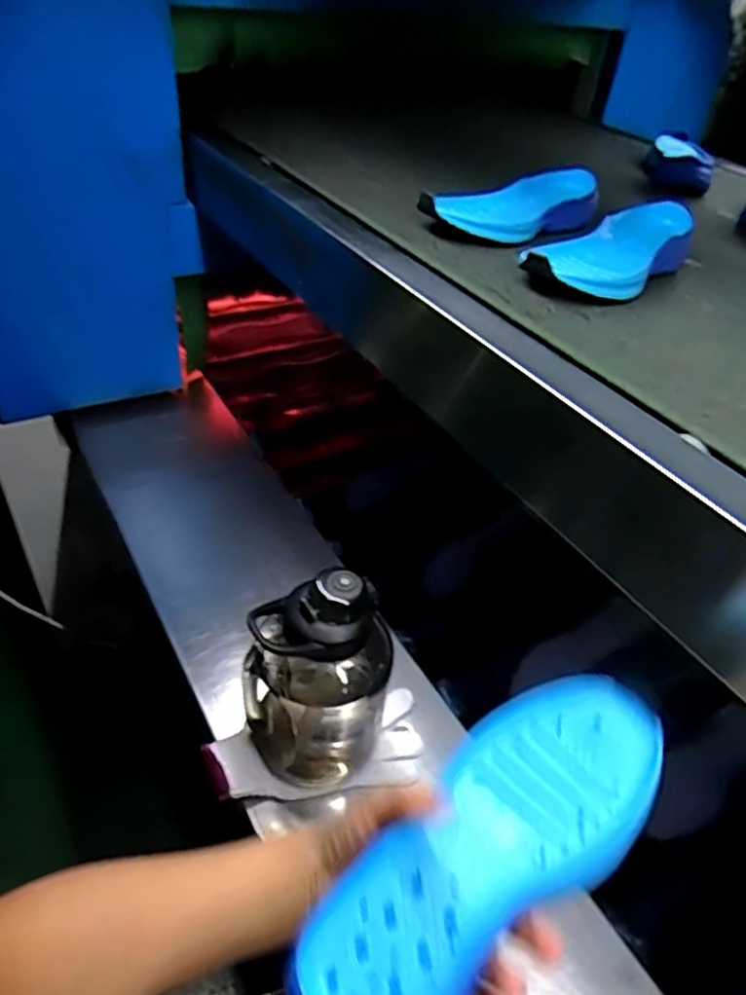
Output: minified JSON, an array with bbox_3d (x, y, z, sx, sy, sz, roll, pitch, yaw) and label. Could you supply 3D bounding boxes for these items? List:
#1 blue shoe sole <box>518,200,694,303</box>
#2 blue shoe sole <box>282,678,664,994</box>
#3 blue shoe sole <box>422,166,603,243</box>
[{"bbox_3d":[0.229,-0.232,0.625,0.083,0.045,0.229,32,46,26],"label":"blue shoe sole"},{"bbox_3d":[0.060,0.177,0.337,0.227,0.022,0.085,-32,53,-27],"label":"blue shoe sole"},{"bbox_3d":[0.147,-0.310,0.701,0.222,0.041,0.077,-25,50,-32],"label":"blue shoe sole"}]

